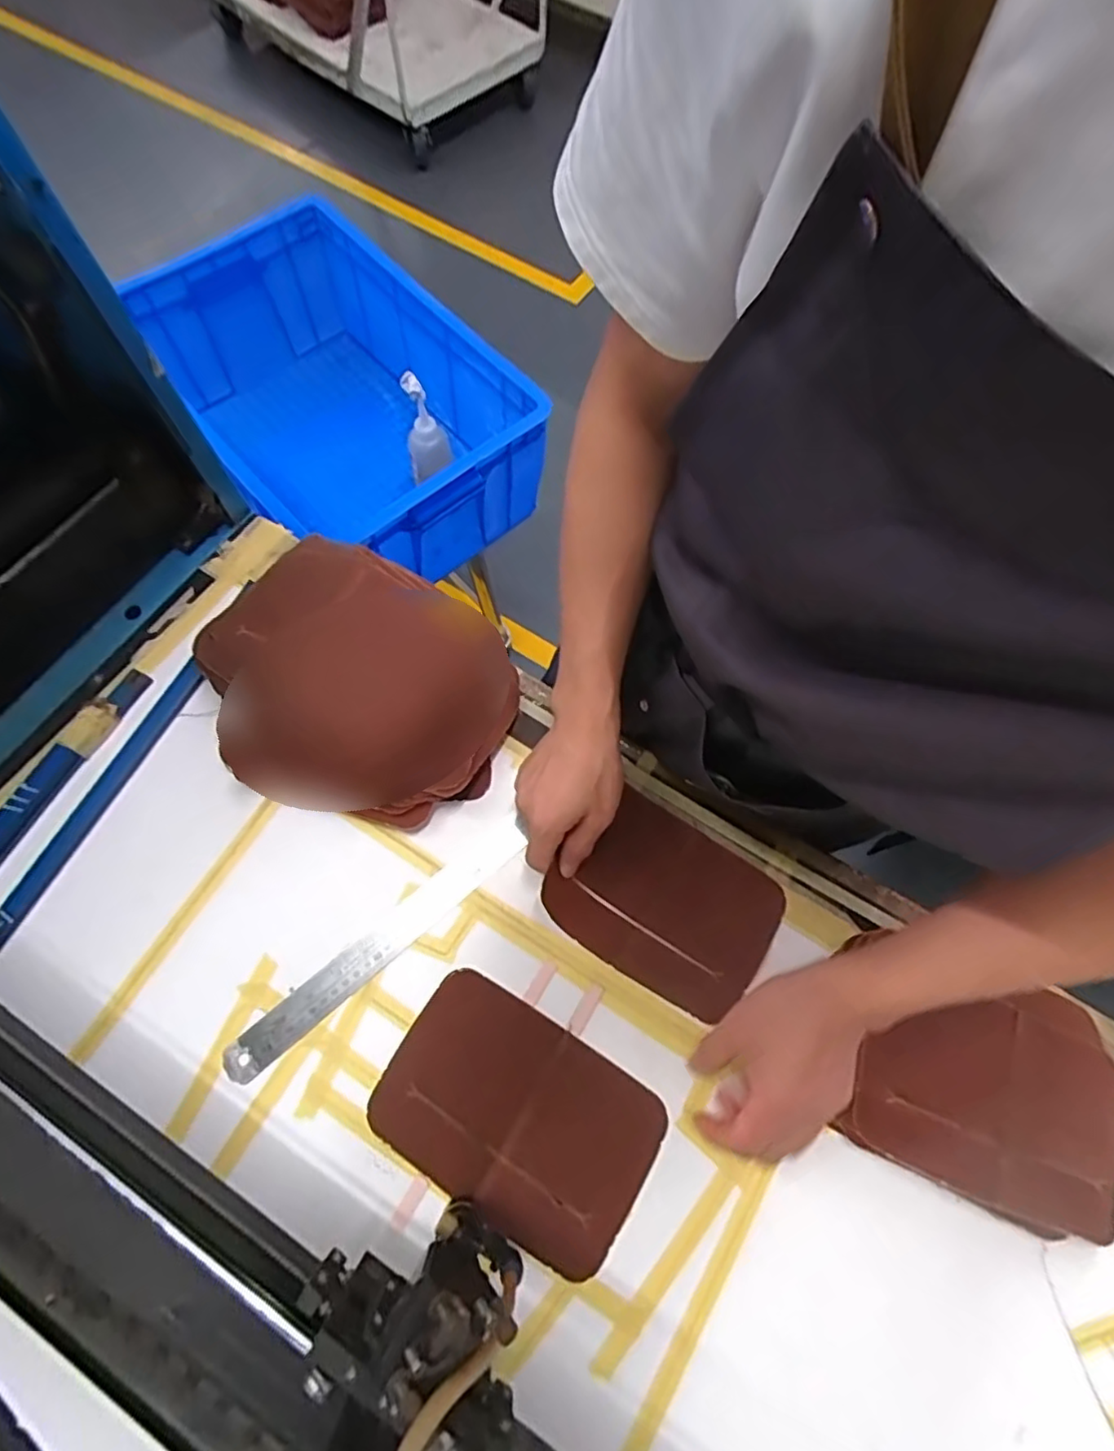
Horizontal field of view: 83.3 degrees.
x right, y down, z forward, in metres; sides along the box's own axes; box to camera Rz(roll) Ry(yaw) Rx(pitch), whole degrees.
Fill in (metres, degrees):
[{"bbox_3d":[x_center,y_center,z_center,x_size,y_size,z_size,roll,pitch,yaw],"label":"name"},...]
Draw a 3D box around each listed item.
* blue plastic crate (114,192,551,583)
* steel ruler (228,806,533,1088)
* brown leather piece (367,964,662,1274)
[{"bbox_3d":[-0.283,-0.441,0.905,0.351,0.213,0.467,-40,77,-16],"label":"blue plastic crate"},{"bbox_3d":[-0.139,0.173,0.508,0.277,0.004,0.031,-38,75,-17],"label":"steel ruler"},{"bbox_3d":[-0.030,0.291,0.470,0.197,0.006,0.131,28,70,9],"label":"brown leather piece"}]

